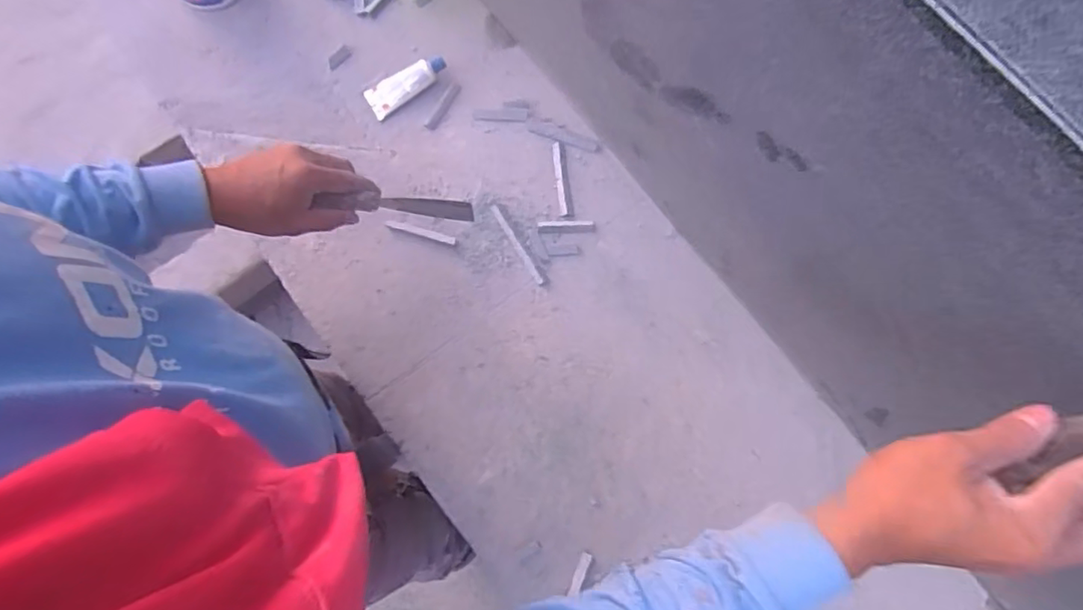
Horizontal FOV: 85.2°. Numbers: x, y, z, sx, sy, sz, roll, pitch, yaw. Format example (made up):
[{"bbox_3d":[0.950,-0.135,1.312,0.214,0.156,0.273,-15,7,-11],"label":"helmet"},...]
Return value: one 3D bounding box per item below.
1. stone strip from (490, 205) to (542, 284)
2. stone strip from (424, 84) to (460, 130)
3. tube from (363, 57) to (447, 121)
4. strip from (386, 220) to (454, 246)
[{"bbox_3d":[-0.030,-0.074,0.716,0.010,0.004,0.112,-30,79,-8],"label":"stone strip"},{"bbox_3d":[-0.126,-0.253,0.753,0.014,0.004,0.071,30,78,6],"label":"stone strip"},{"bbox_3d":[-0.175,-0.287,0.756,0.109,0.019,0.044,-36,80,-7],"label":"tube"},{"bbox_3d":[-0.149,-0.089,0.723,0.089,0.005,0.009,16,77,3],"label":"strip"}]

